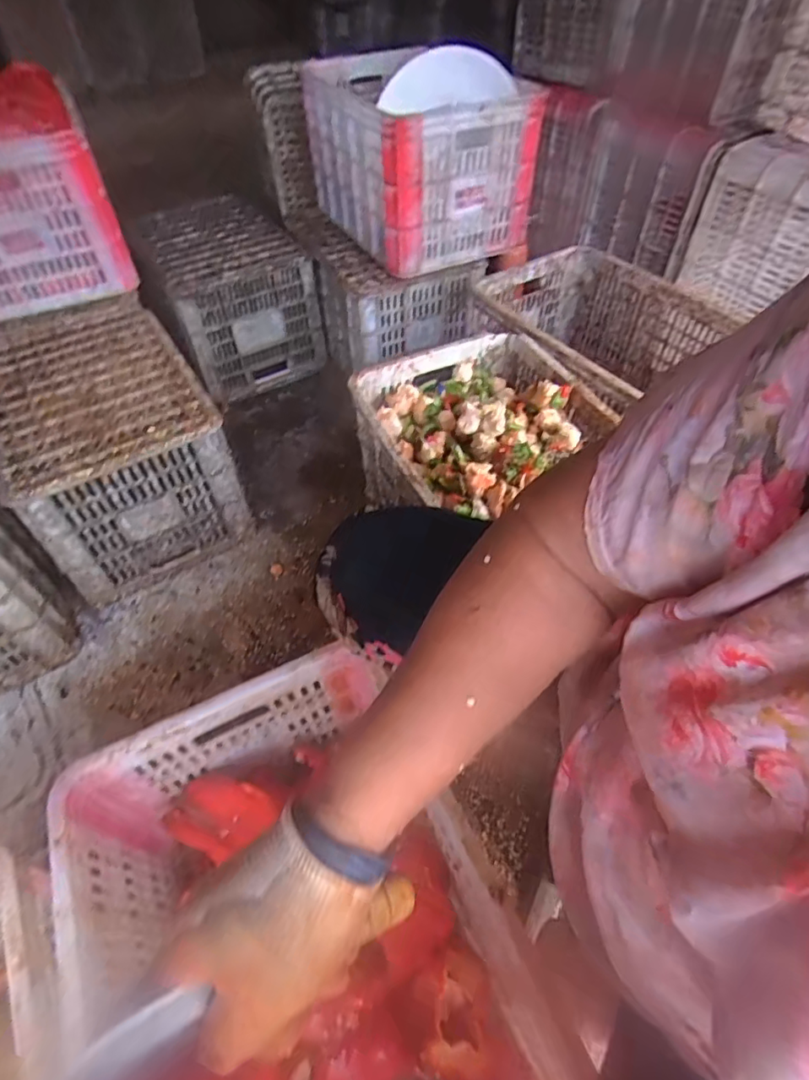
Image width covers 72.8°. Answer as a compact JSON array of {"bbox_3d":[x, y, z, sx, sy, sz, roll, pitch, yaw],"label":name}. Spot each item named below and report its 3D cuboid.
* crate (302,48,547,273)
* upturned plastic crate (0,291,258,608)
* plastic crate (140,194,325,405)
[{"bbox_3d":[0.016,-0.881,1.276,0.345,0.296,0.536,-22,54,-16],"label":"crate"},{"bbox_3d":[-0.583,-0.217,1.103,0.331,0.274,0.548,-26,55,-19],"label":"upturned plastic crate"},{"bbox_3d":[-0.463,-0.662,1.453,0.313,0.297,0.473,-25,55,-18],"label":"plastic crate"}]

